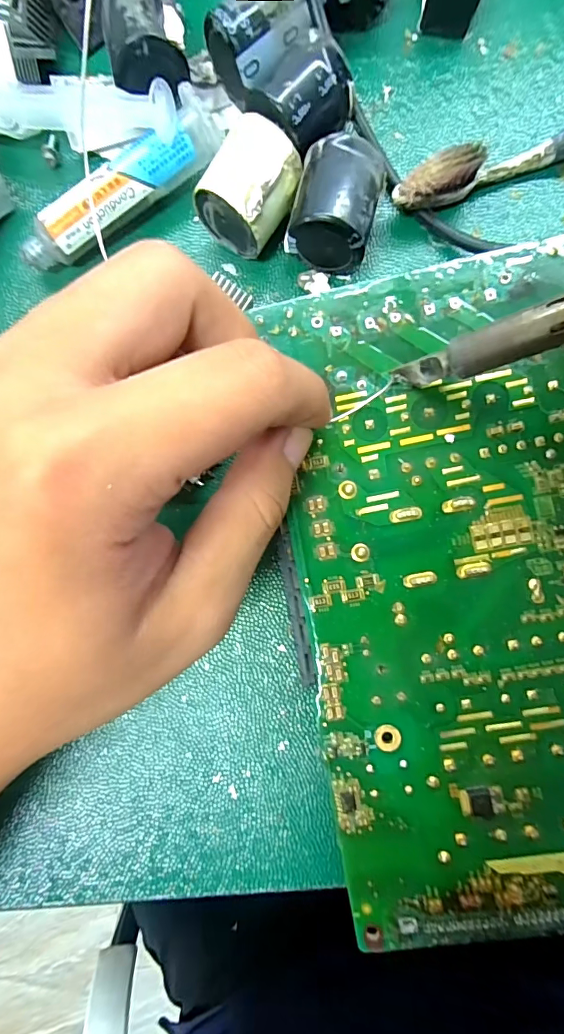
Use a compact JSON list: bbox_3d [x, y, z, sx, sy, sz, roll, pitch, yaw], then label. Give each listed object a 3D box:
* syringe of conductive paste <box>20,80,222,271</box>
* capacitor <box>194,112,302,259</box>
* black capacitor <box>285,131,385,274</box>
[{"bbox_3d":[-0.062,-0.126,0.164,0.087,0.014,0.016,-39,86,0],"label":"syringe of conductive paste"},{"bbox_3d":[-0.011,-0.122,0.160,0.027,0.026,0.036,34,89,4],"label":"capacitor"},{"bbox_3d":[0.020,-0.114,0.158,0.028,0.031,0.032,16,87,4],"label":"black capacitor"}]

